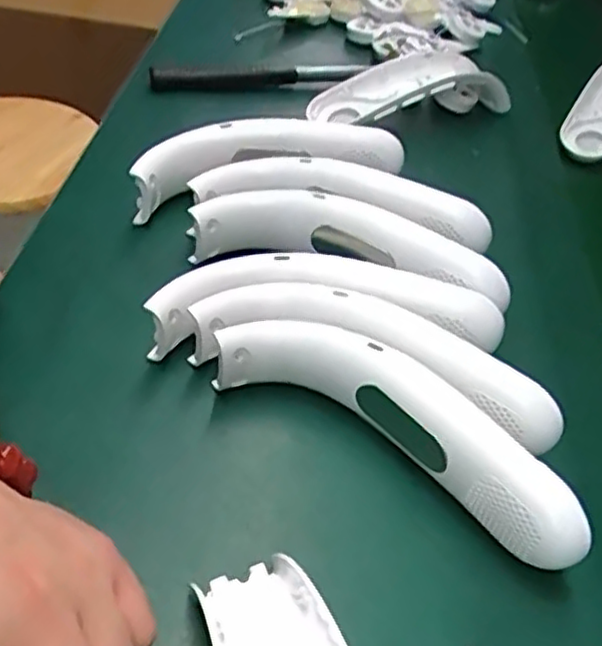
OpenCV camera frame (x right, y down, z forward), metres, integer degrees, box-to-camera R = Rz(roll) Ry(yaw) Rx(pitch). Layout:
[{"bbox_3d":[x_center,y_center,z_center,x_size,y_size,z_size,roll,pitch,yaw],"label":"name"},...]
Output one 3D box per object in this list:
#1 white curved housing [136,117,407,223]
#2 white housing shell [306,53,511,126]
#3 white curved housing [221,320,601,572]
[{"bbox_3d":[-0.020,-0.116,0.506,0.197,0.037,0.054,-4,47,-12],"label":"white curved housing"},{"bbox_3d":[0.093,-0.199,0.620,0.177,0.043,0.073,-16,50,-22],"label":"white housing shell"},{"bbox_3d":[0.048,0.051,0.359,0.200,0.051,0.047,27,49,18],"label":"white curved housing"}]

